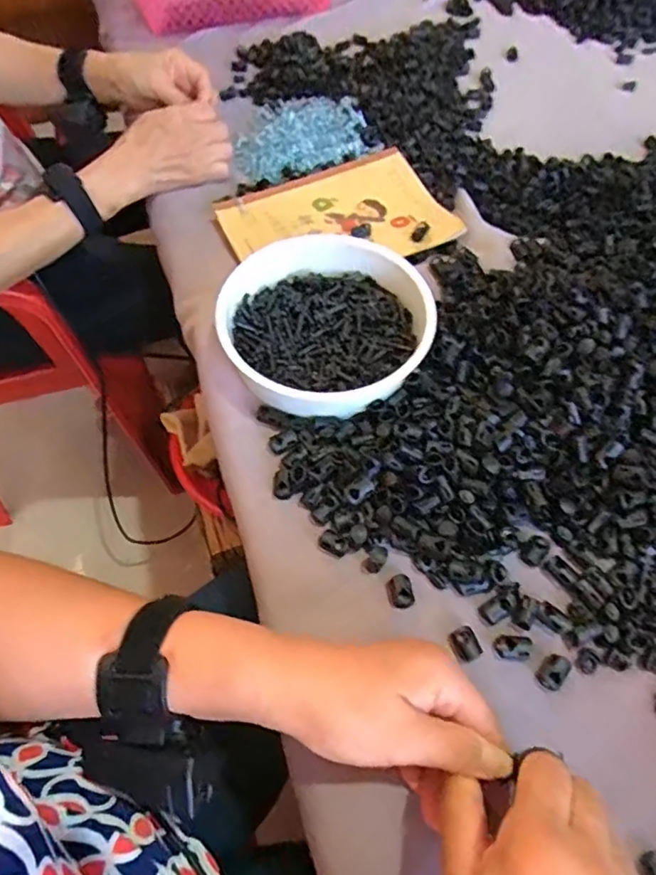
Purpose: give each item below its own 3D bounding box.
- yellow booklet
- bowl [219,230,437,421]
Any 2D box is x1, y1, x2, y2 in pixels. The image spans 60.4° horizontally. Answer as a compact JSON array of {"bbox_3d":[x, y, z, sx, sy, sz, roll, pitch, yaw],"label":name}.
[{"bbox_3d":[0.006,-0.215,0.557,0.208,0.014,0.139,-20,62,-9],"label":"yellow booklet"},{"bbox_3d":[-0.001,-0.089,0.452,0.157,0.053,0.158,0,60,0],"label":"bowl"}]

